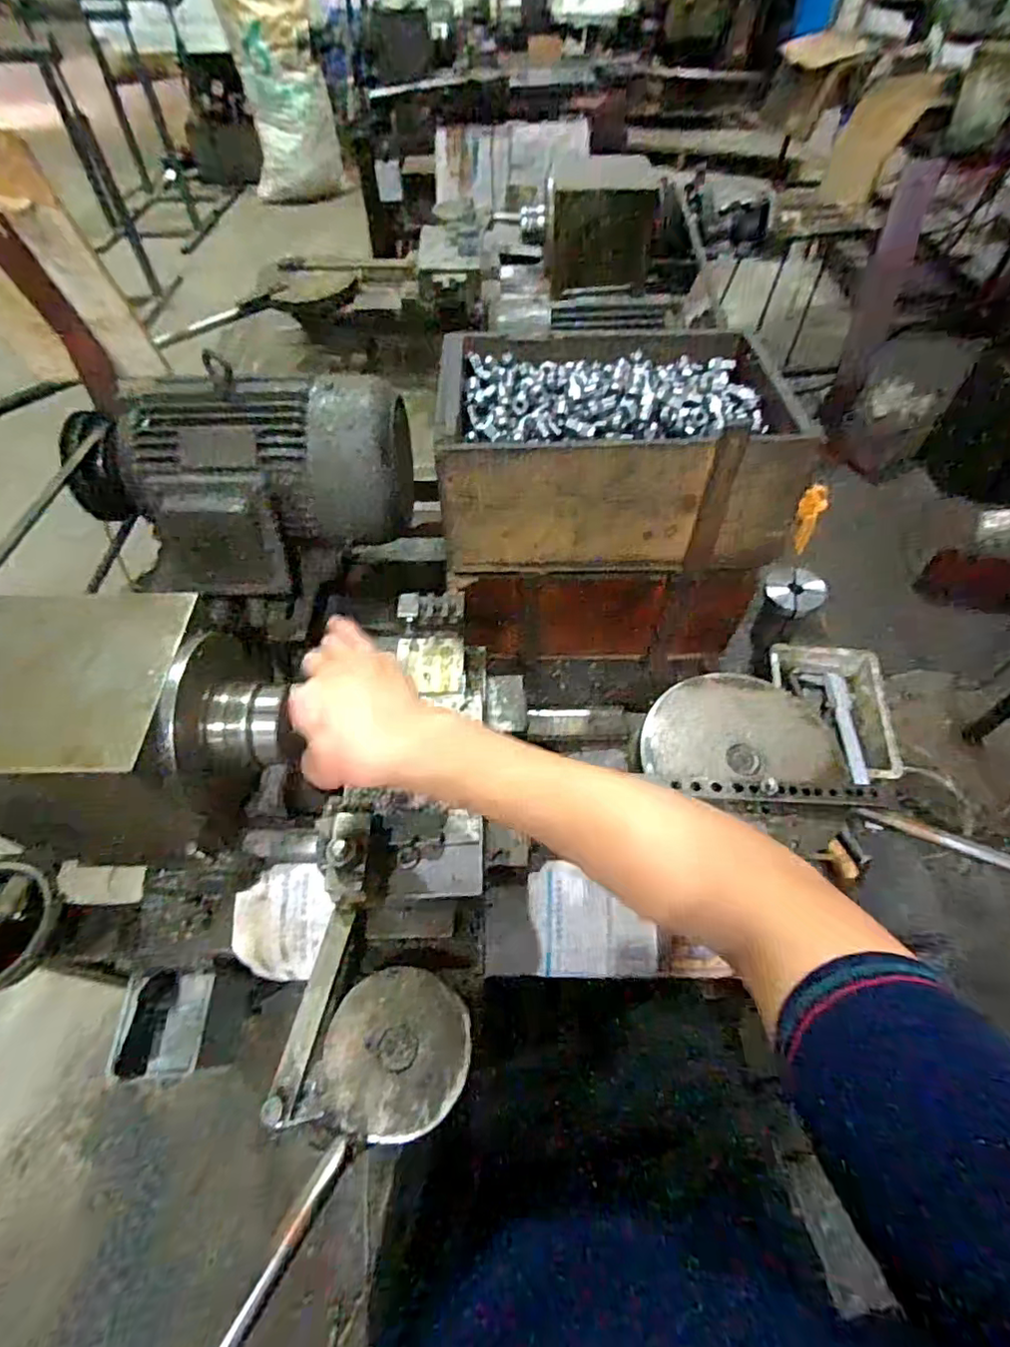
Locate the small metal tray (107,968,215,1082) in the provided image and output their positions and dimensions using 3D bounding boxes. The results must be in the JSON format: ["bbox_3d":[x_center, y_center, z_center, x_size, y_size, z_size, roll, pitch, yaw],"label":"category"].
[{"bbox_3d":[-0.348,0.356,0.600,0.077,0.034,0.092,0,55,-1],"label":"small metal tray"}]

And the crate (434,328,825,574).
[{"bbox_3d":[0.104,-0.245,0.643,0.341,0.150,0.230,-1,55,-2],"label":"crate"}]

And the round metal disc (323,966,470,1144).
[{"bbox_3d":[-0.073,0.256,0.403,0.094,0.009,0.096,0,55,0],"label":"round metal disc"}]

